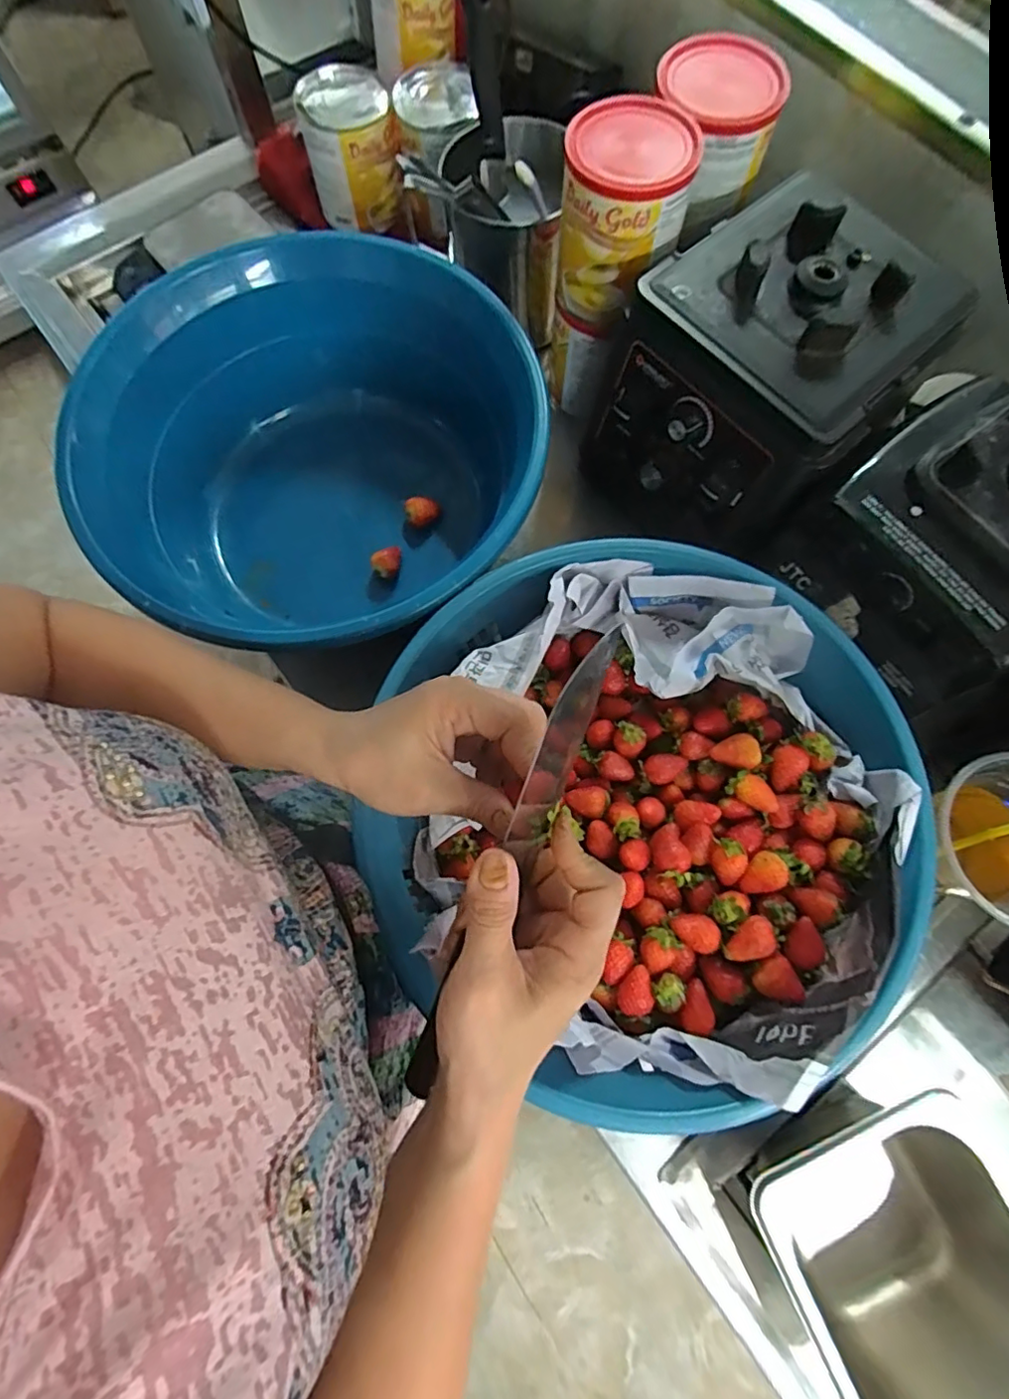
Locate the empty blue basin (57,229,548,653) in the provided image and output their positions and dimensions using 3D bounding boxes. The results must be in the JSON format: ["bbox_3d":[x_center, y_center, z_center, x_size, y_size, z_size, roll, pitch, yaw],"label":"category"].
[{"bbox_3d":[-0.161,-0.206,0.520,0.377,0.158,0.361,0,75,1],"label":"empty blue basin"}]

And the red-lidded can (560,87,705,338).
[{"bbox_3d":[0.094,-0.385,0.465,0.093,0.119,0.098,0,75,1],"label":"red-lidded can"}]

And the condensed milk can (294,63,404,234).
[{"bbox_3d":[-0.169,-0.609,0.634,0.102,0.100,0.103,-13,75,-3],"label":"condensed milk can"}]

